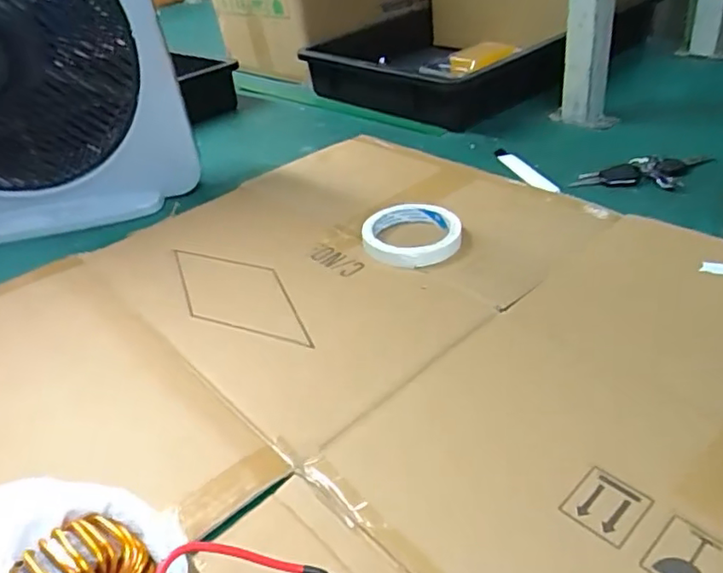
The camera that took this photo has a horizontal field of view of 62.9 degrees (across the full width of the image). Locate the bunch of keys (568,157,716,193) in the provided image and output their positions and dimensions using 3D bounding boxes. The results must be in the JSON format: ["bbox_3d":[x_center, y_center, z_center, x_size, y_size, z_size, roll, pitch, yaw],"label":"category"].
[{"bbox_3d":[0.313,-0.126,0.653,0.147,0.018,0.062,-2,35,8],"label":"bunch of keys"}]

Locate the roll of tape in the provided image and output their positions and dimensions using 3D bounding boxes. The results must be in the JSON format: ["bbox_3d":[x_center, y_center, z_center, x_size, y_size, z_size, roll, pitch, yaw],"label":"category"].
[{"bbox_3d":[0.049,-0.051,0.584,0.093,0.020,0.093,-5,34,4],"label":"roll of tape"}]

